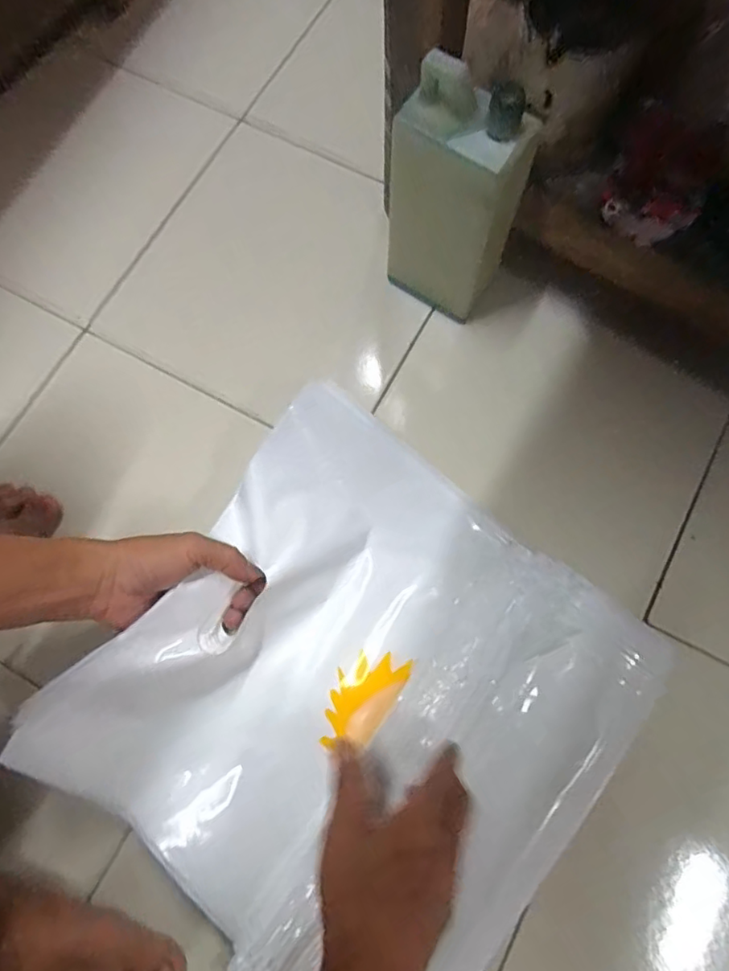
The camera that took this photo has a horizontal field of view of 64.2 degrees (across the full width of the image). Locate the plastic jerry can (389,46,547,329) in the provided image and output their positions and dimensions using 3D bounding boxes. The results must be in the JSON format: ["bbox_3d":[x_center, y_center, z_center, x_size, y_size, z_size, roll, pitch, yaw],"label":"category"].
[{"bbox_3d":[0.072,-0.233,0.488,0.096,0.218,0.058,32,77,9],"label":"plastic jerry can"}]

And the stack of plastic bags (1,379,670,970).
[{"bbox_3d":[-0.005,0.169,0.435,0.345,0.094,0.363,38,78,10],"label":"stack of plastic bags"}]

